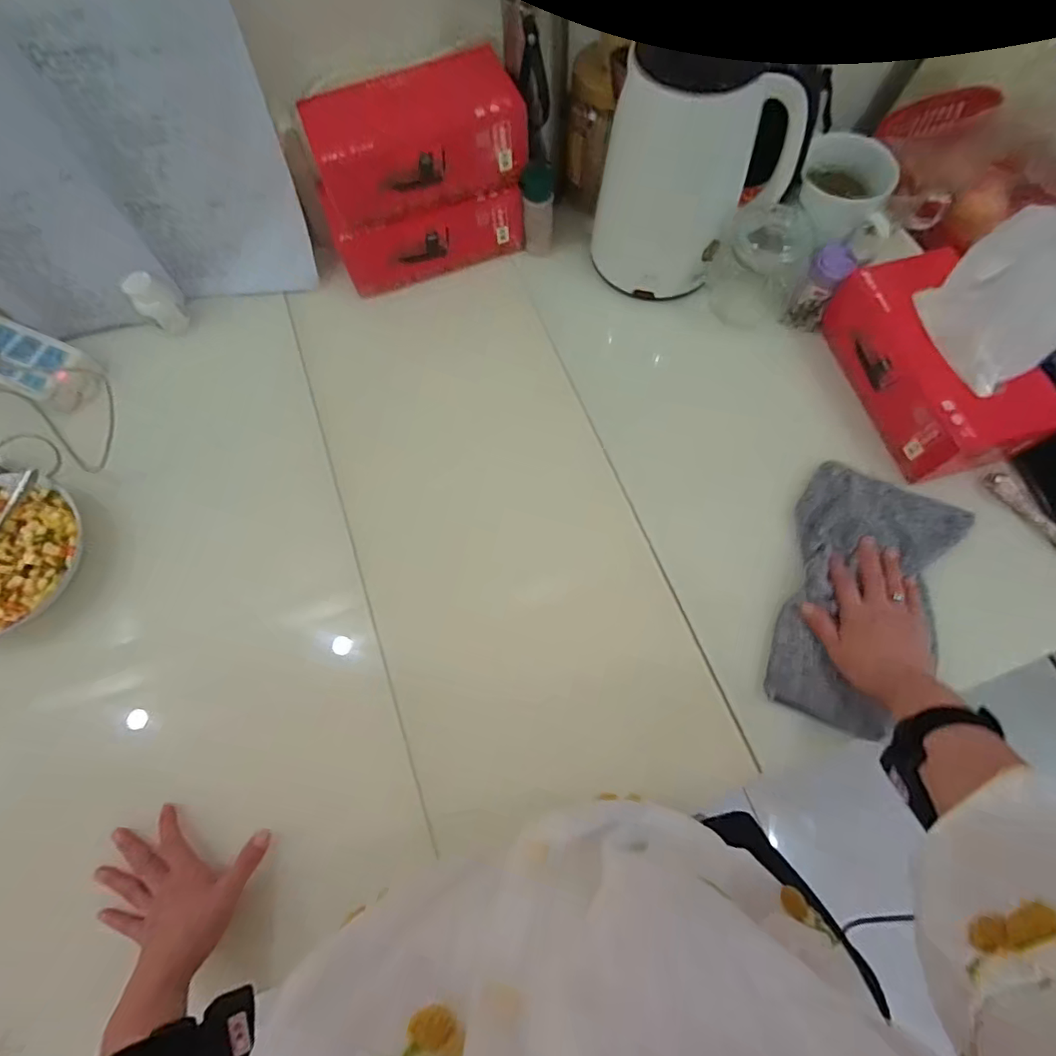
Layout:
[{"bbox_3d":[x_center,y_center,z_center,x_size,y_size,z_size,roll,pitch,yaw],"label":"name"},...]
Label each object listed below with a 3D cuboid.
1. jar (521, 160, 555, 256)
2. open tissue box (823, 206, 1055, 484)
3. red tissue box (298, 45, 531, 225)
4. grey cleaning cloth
[{"bbox_3d":[0.014,-0.403,0.662,0.036,0.108,0.035,5,70,3],"label":"jar"},{"bbox_3d":[0.444,-0.197,0.517,0.126,0.166,0.228,-16,70,-4],"label":"open tissue box"},{"bbox_3d":[-0.122,-0.444,0.586,0.229,0.079,0.108,-19,71,-5],"label":"red tissue box"},{"bbox_3d":[0.339,0.067,0.520,0.140,0.025,0.272,25,72,10],"label":"grey cleaning cloth"}]

